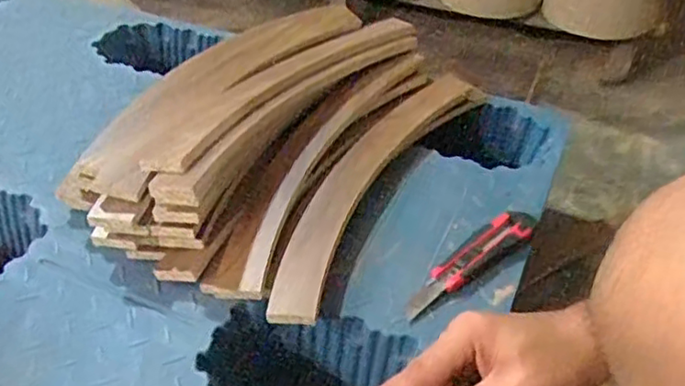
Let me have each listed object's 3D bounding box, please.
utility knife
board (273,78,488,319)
[{"bbox_3d":[0.137,0.069,0.674,0.183,0.024,0.041,-31,51,-30],"label":"utility knife"},{"bbox_3d":[0.041,-0.021,0.766,0.093,0.032,0.470,22,46,22],"label":"board"}]

